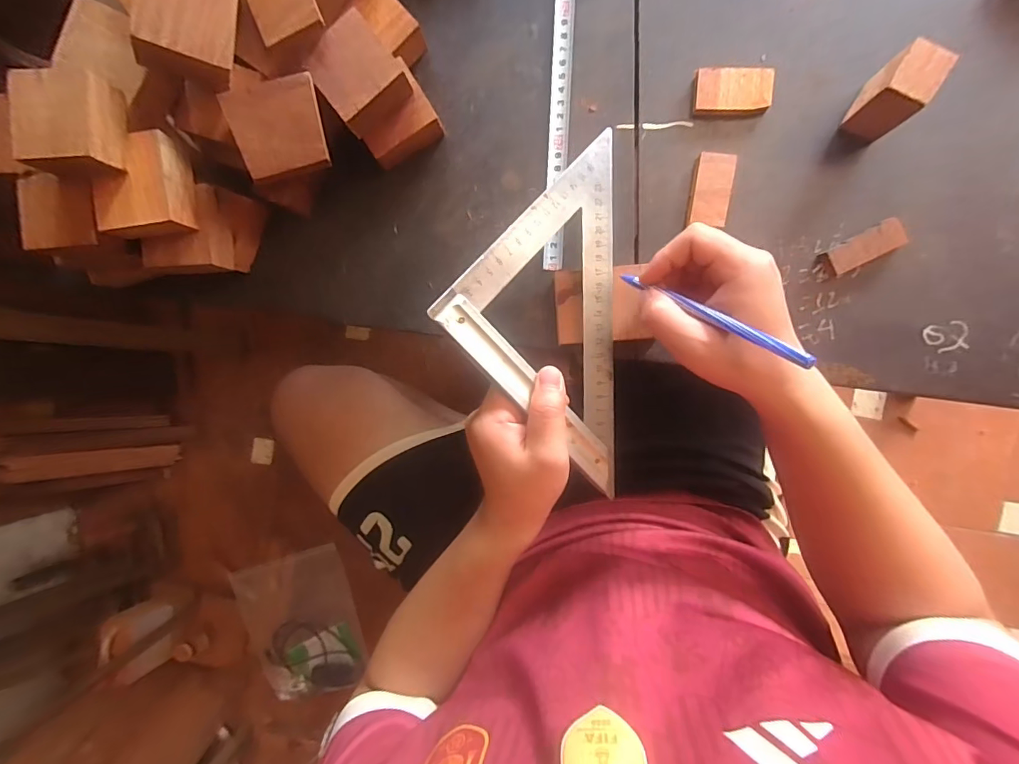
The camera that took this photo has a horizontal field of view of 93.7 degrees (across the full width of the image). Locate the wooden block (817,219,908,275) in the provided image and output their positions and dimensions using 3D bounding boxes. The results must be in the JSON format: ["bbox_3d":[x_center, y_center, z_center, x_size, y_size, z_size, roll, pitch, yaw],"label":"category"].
[{"bbox_3d":[0.262,-0.099,0.355,0.057,0.014,0.021,-27,90,5],"label":"wooden block"}]

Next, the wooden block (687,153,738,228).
[{"bbox_3d":[0.153,-0.146,0.364,0.028,0.011,0.052,9,93,4],"label":"wooden block"}]

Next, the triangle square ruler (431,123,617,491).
[{"bbox_3d":[0.065,-0.047,0.346,0.178,0.009,0.175,47,76,-16],"label":"triangle square ruler"}]

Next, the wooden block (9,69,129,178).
[{"bbox_3d":[-0.285,-0.168,0.308,0.054,0.027,0.058,3,95,5],"label":"wooden block"}]

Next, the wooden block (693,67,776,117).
[{"bbox_3d":[0.168,-0.219,0.360,0.055,0.011,0.031,1,92,4],"label":"wooden block"}]

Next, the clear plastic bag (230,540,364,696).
[{"bbox_3d":[-0.576,0.675,1.335,0.292,0.050,0.403,-14,93,6],"label":"clear plastic bag"}]

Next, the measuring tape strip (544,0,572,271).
[{"bbox_3d":[0.044,-0.332,0.364,0.016,0.005,0.482,2,95,3],"label":"measuring tape strip"}]

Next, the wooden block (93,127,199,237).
[{"bbox_3d":[-0.256,-0.134,0.334,0.055,0.028,0.066,-2,94,6],"label":"wooden block"}]

